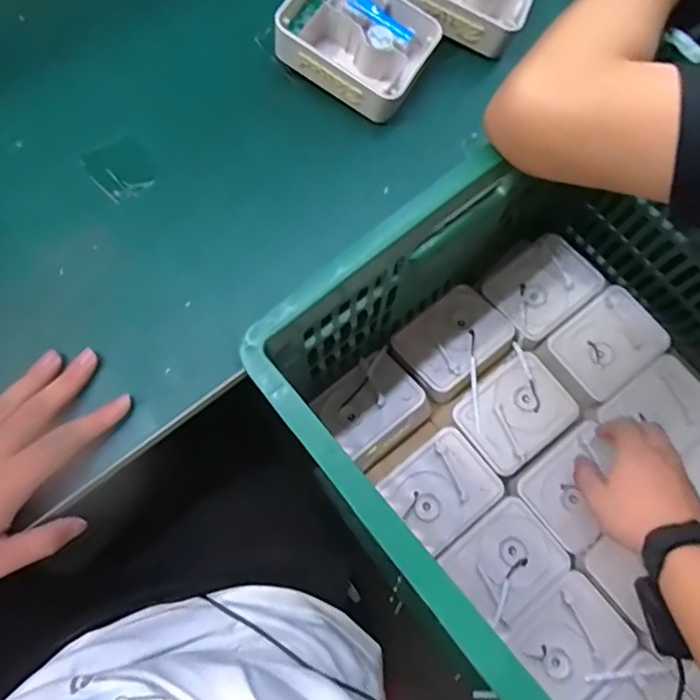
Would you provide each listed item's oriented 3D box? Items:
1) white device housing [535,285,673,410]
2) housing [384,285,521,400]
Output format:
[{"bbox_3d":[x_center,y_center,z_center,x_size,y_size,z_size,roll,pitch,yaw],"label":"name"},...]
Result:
[{"bbox_3d":[0.307,-0.004,0.671,0.136,0.046,0.100,-37,79,-11],"label":"white device housing"},{"bbox_3d":[0.123,-0.009,0.662,0.134,0.041,0.101,-39,79,-11],"label":"housing"}]

